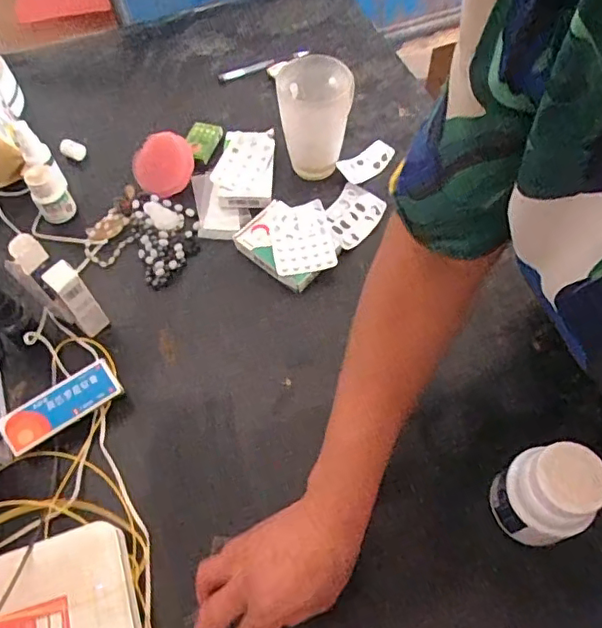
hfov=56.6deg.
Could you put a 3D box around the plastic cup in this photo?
[{"bbox_3d":[0.016,-0.218,0.649,0.082,0.126,0.082,-1,61,1],"label":"plastic cup"}]

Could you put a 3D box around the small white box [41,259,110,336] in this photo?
[{"bbox_3d":[-0.219,-0.013,0.552,0.026,0.097,0.028,-40,67,-18],"label":"small white box"}]

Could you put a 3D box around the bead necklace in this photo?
[{"bbox_3d":[-0.152,-0.089,0.638,0.066,0.020,0.117,-13,61,-5],"label":"bead necklace"}]

